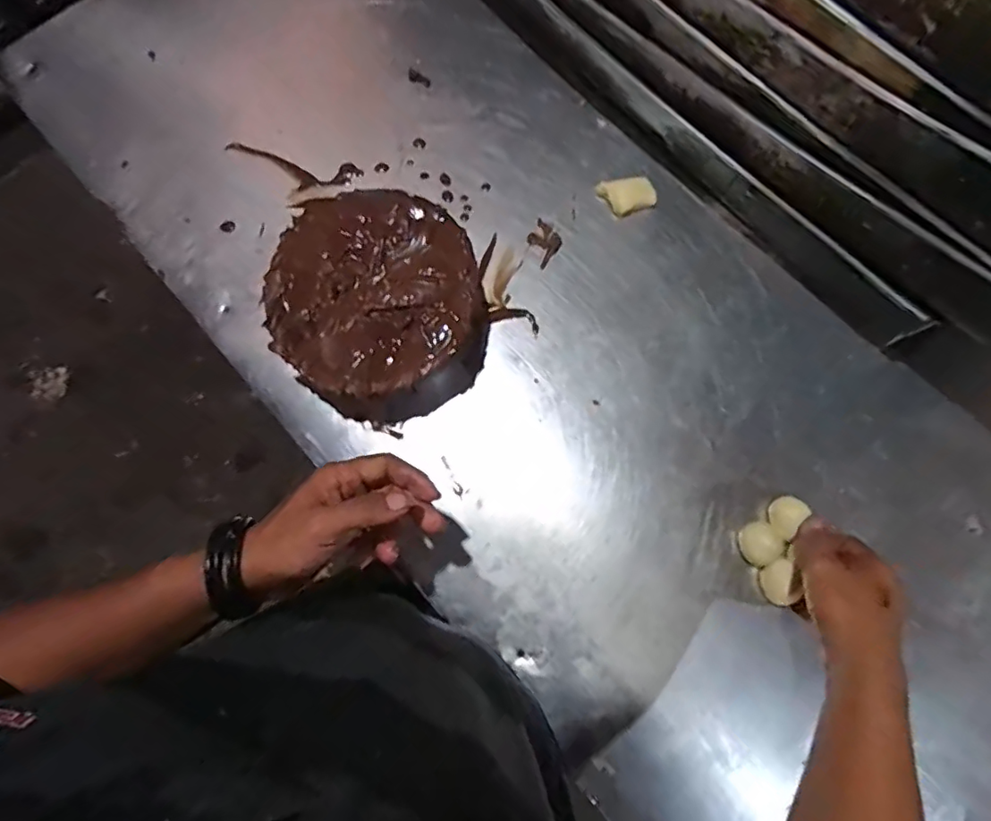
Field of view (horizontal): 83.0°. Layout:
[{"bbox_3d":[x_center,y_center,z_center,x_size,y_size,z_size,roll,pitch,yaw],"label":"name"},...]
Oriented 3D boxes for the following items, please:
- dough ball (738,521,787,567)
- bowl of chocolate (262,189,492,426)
[{"bbox_3d":[0.228,0.117,0.487,0.035,0.021,0.034,0,79,1],"label":"dough ball"},{"bbox_3d":[-0.104,-0.091,0.505,0.178,0.076,0.185,0,79,1],"label":"bowl of chocolate"}]

